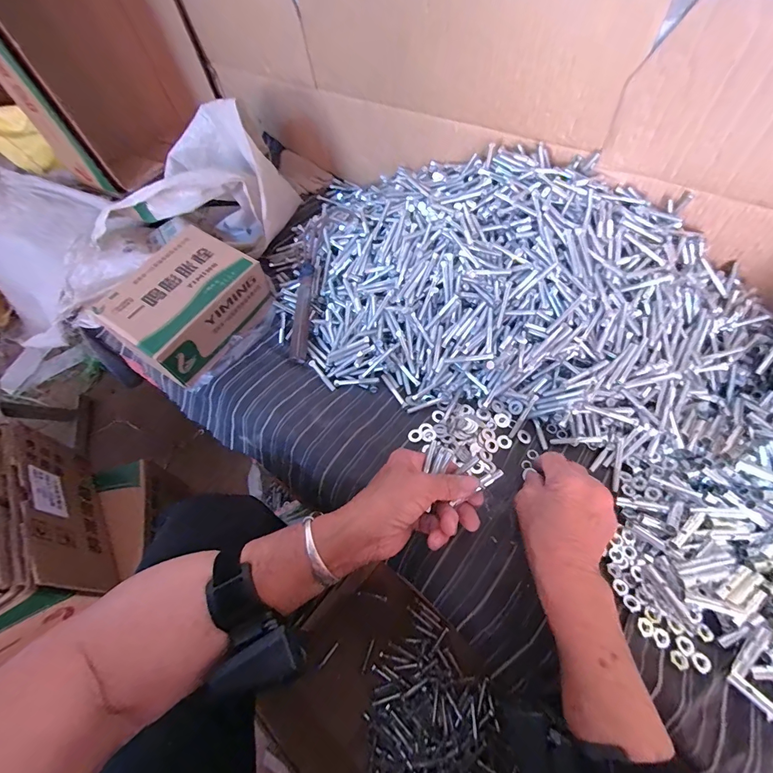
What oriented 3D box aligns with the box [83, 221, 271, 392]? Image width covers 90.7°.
[{"bbox_3d":[-0.263,-0.107,0.508,0.129,0.088,0.180,28,65,20],"label":"box"}]

